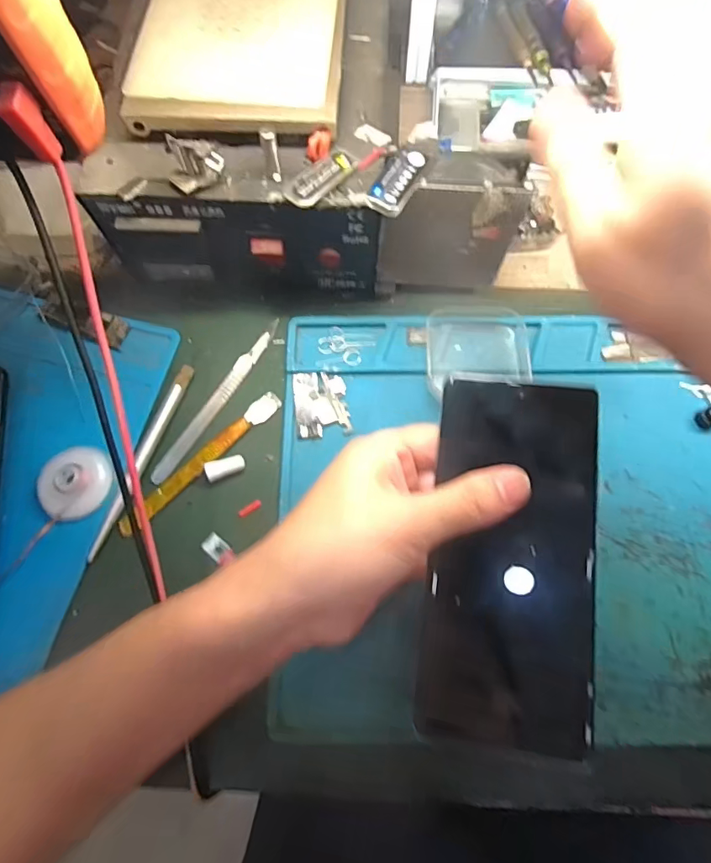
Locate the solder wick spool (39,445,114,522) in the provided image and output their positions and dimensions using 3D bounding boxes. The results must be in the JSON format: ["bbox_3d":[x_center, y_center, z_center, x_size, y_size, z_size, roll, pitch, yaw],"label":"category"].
[{"bbox_3d":[-0.166,0.030,0.279,0.038,0.006,0.042,17,73,7],"label":"solder wick spool"}]

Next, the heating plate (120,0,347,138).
[{"bbox_3d":[-0.061,-0.246,0.274,0.110,0.017,0.184,2,75,2],"label":"heating plate"}]

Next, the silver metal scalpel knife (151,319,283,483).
[{"bbox_3d":[-0.088,-0.022,0.305,0.011,0.004,0.128,29,72,8],"label":"silver metal scalpel knife"}]

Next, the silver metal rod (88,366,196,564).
[{"bbox_3d":[-0.130,0.015,0.288,0.009,0.009,0.126,18,73,7],"label":"silver metal rod"}]

